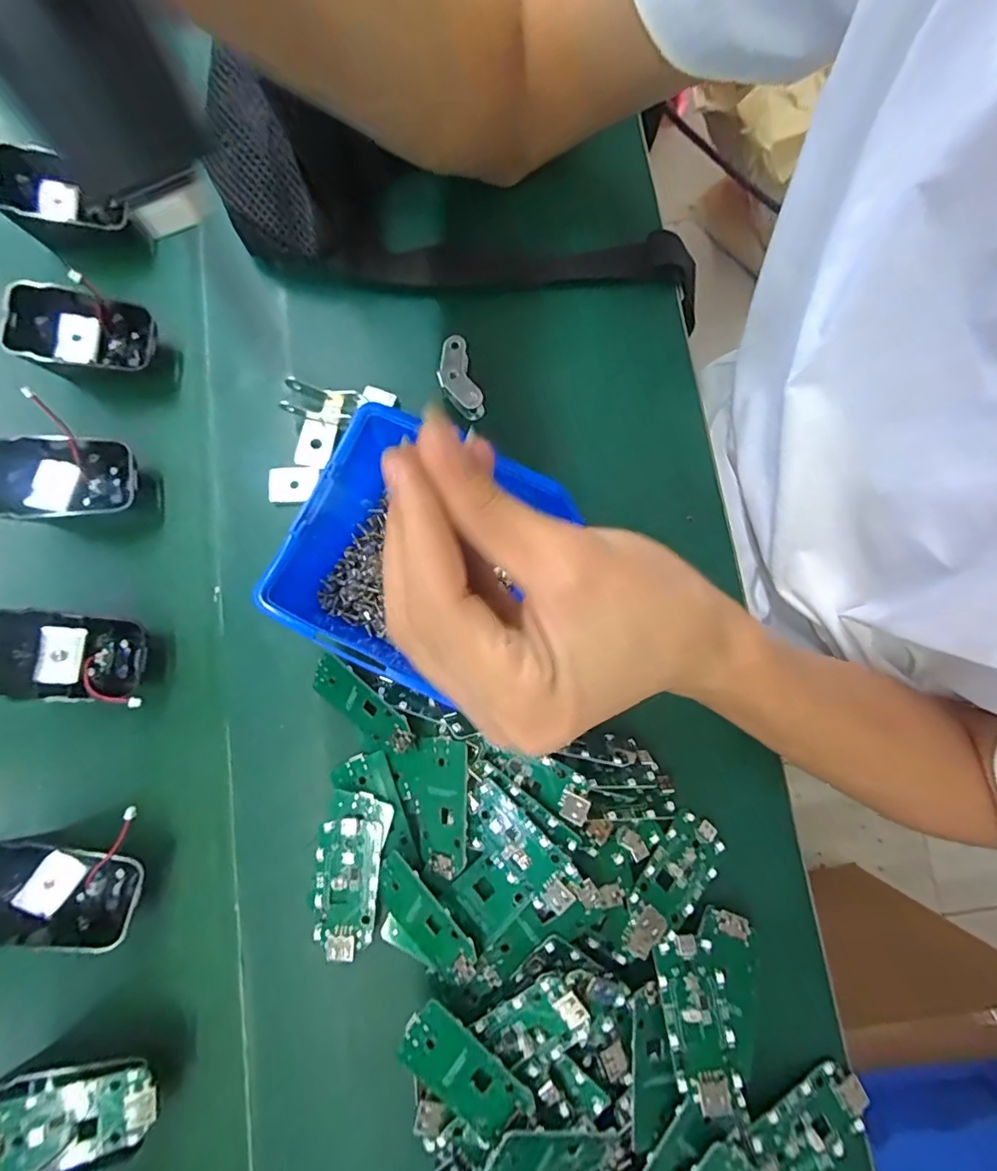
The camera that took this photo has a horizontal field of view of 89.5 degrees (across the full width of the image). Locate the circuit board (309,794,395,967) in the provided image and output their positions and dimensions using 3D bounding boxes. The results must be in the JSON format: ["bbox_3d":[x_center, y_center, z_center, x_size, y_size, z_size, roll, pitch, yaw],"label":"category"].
[{"bbox_3d":[-0.075,0.143,0.250,0.033,0.006,0.074,8,82,2],"label":"circuit board"}]

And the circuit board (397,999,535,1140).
[{"bbox_3d":[-0.016,0.211,0.218,0.056,0.006,0.030,34,89,11],"label":"circuit board"}]

